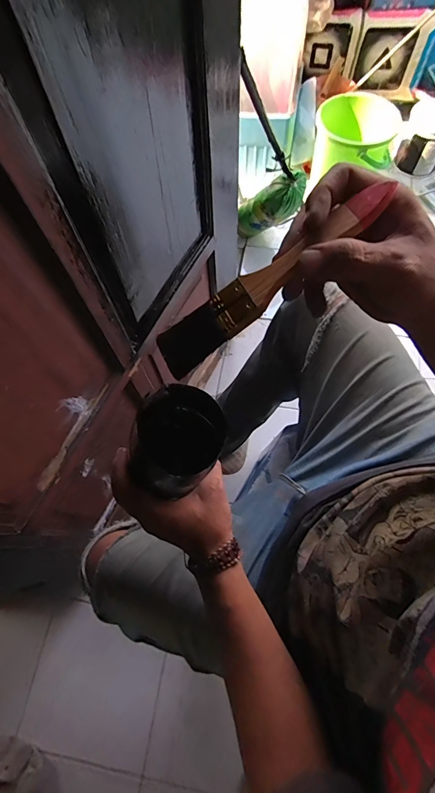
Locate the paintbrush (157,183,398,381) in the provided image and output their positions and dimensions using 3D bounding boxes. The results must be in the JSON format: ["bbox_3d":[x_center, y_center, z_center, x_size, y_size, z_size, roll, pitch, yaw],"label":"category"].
[{"bbox_3d":[0.029,-0.071,0.229,0.163,0.009,0.033,-36,69,16],"label":"paintbrush"}]

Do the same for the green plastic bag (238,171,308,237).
[{"bbox_3d":[0.147,-0.590,1.175,0.111,0.326,0.080,47,73,-20],"label":"green plastic bag"}]

